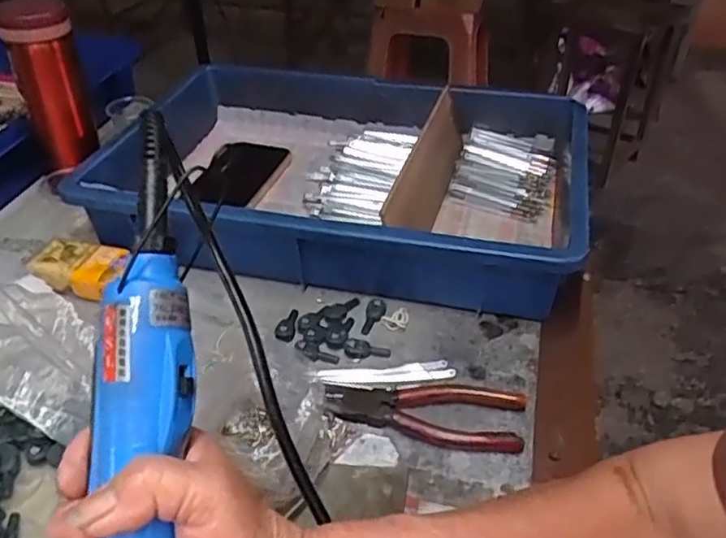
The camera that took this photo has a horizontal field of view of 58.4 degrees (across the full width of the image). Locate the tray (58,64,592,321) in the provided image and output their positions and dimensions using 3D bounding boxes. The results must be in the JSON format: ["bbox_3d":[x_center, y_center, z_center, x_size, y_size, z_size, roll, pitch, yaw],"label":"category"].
[{"bbox_3d":[-0.022,-0.089,0.639,0.447,0.104,0.279,9,39,12],"label":"tray"}]

